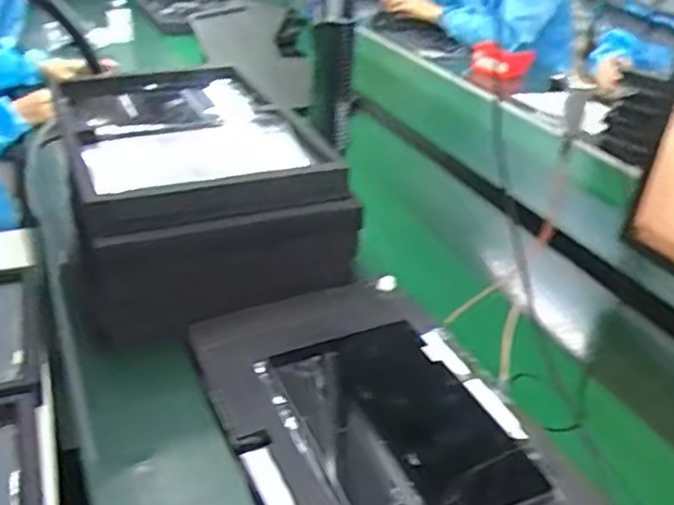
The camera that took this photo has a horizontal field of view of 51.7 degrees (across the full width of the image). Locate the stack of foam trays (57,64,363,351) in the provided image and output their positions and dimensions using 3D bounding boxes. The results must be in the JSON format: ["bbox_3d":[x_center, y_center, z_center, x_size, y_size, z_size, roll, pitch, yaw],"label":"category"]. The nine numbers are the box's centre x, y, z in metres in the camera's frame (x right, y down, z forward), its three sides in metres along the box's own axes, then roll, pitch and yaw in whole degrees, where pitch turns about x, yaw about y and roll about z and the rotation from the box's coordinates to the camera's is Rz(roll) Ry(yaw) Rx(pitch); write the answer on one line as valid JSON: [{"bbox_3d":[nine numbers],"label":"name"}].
[{"bbox_3d":[-0.184,-0.111,0.898,0.298,0.138,0.427,-9,33,-20],"label":"stack of foam trays"}]

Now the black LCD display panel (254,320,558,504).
[{"bbox_3d":[0.059,0.151,0.637,0.188,0.014,0.247,-11,35,-25],"label":"black LCD display panel"}]

